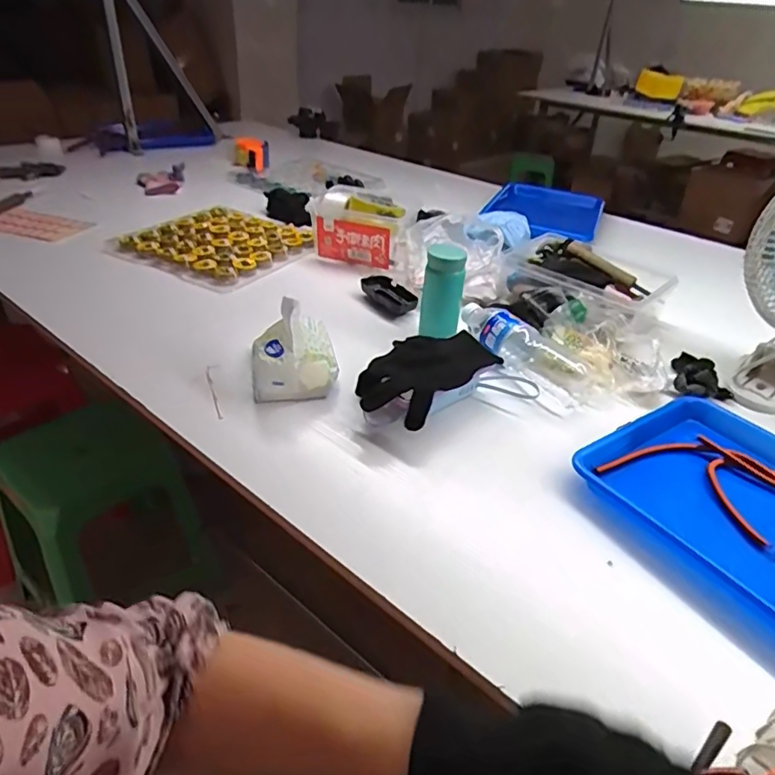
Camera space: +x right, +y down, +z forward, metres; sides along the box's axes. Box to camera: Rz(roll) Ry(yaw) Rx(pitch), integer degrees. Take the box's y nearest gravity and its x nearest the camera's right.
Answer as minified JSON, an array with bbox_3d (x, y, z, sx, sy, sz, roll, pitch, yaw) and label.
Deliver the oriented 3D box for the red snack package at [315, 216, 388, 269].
[{"bbox_3d":[-0.066,-0.262,0.999,0.142,0.086,0.017,15,54,11],"label":"red snack package"}]

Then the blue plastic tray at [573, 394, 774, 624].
[{"bbox_3d":[0.383,0.125,0.536,0.246,0.027,0.329,-20,42,-30],"label":"blue plastic tray"}]

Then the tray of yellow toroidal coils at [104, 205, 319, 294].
[{"bbox_3d":[-0.302,-0.272,1.014,0.260,0.028,0.290,22,39,23],"label":"tray of yellow toroidal coils"}]

